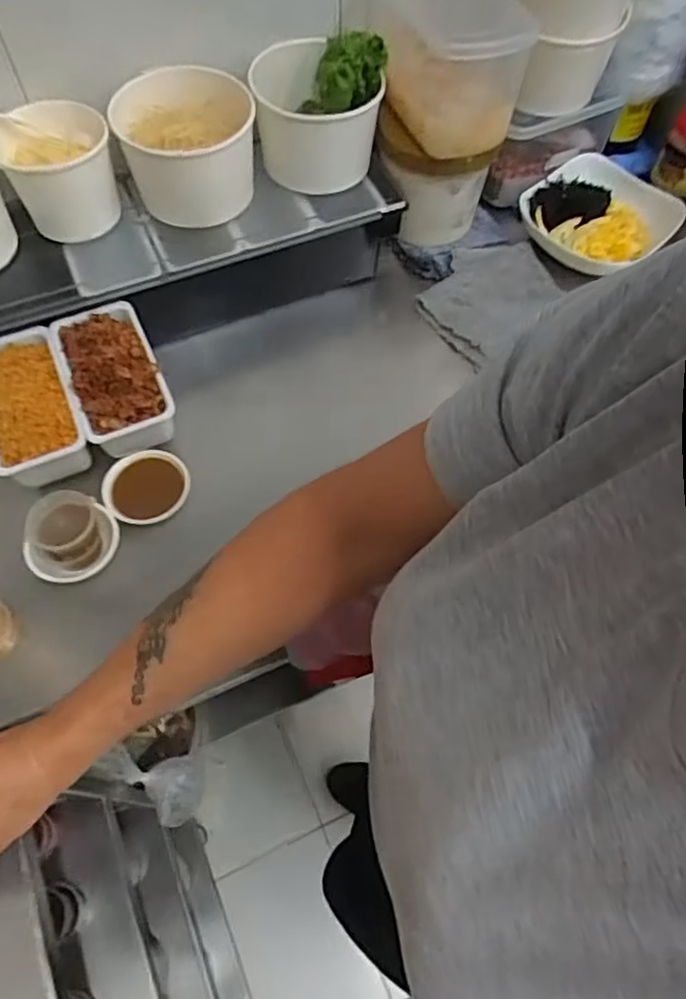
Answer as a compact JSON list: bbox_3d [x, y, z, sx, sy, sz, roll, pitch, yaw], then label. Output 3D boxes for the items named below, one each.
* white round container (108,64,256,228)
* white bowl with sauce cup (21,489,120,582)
[{"bbox_3d":[-0.138,-0.318,0.598,0.119,0.094,0.115,0,62,0],"label":"white round container"},{"bbox_3d":[-0.221,0.030,0.524,0.058,0.049,0.065,2,62,1],"label":"white bowl with sauce cup"}]

